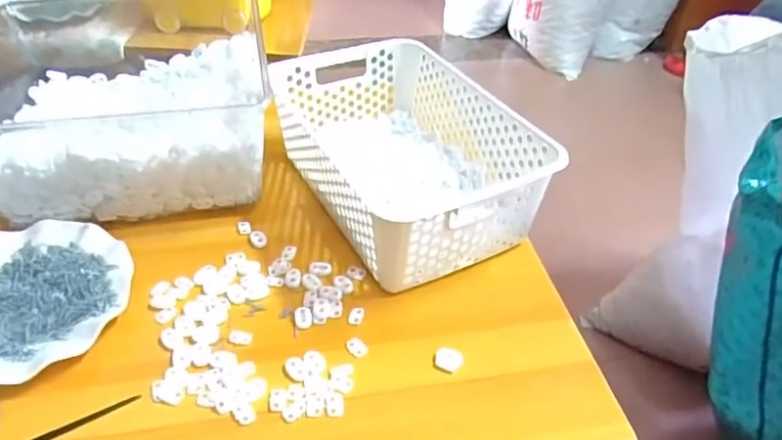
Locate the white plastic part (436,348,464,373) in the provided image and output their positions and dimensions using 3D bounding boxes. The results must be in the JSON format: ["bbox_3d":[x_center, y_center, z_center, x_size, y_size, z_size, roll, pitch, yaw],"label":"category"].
[{"bbox_3d":[0.050,0.120,0.489,0.023,0.010,0.018,19,43,17],"label":"white plastic part"}]

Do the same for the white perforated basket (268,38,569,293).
[{"bbox_3d":[0.013,-0.079,0.625,0.191,0.099,0.301,-18,45,-23],"label":"white perforated basket"}]

